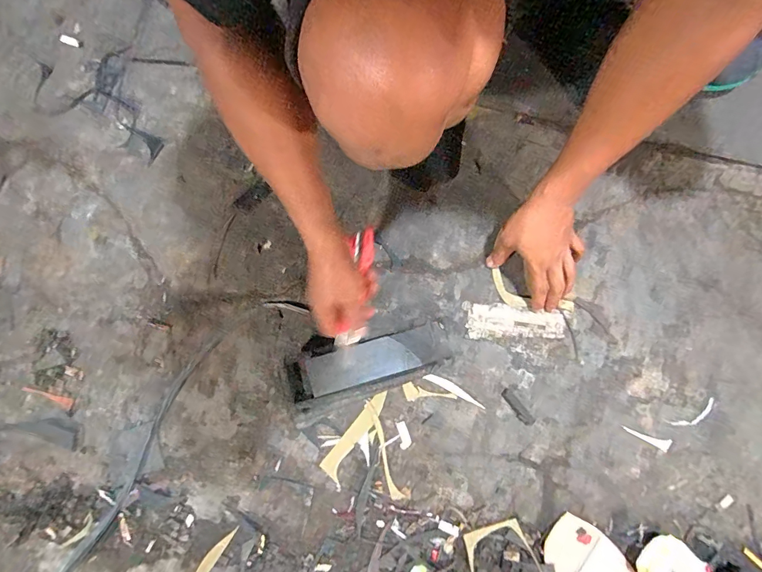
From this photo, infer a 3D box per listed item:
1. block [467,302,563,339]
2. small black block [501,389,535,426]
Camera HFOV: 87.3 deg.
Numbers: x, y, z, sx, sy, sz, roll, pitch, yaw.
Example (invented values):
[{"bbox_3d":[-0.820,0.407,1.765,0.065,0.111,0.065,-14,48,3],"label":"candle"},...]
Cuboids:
[{"bbox_3d":[0.200,0.053,0.594,0.139,0.010,0.048,2,86,2],"label":"block"},{"bbox_3d":[0.198,0.177,0.577,0.016,0.004,0.061,-41,83,-7],"label":"small black block"}]

